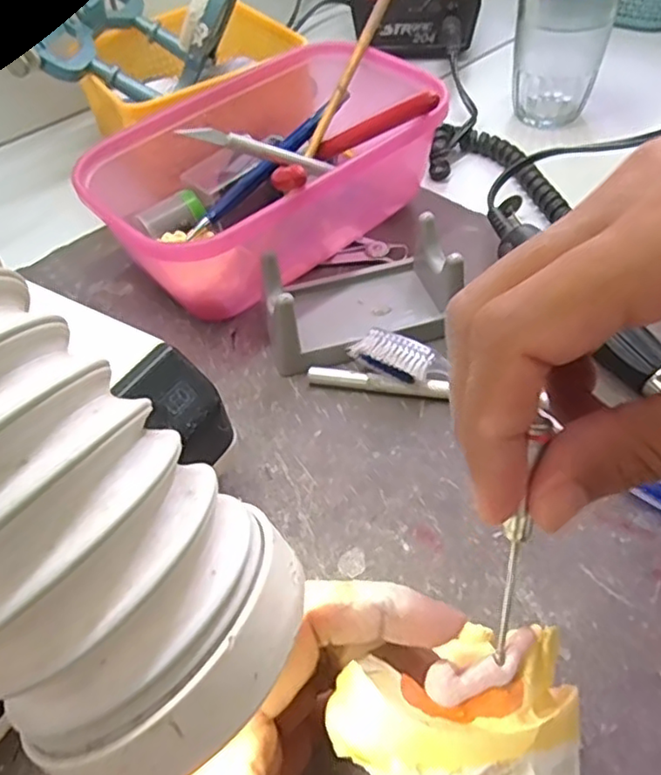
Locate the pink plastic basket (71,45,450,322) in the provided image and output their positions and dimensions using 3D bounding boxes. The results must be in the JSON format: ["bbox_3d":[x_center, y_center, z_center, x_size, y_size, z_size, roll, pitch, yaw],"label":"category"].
[{"bbox_3d":[-0.037,-0.126,0.359,0.198,0.071,0.138,-35,55,-23],"label":"pink plastic basket"}]

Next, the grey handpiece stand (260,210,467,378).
[{"bbox_3d":[0.014,-0.048,0.313,0.099,0.037,0.065,-18,50,-10],"label":"grey handpiece stand"}]

